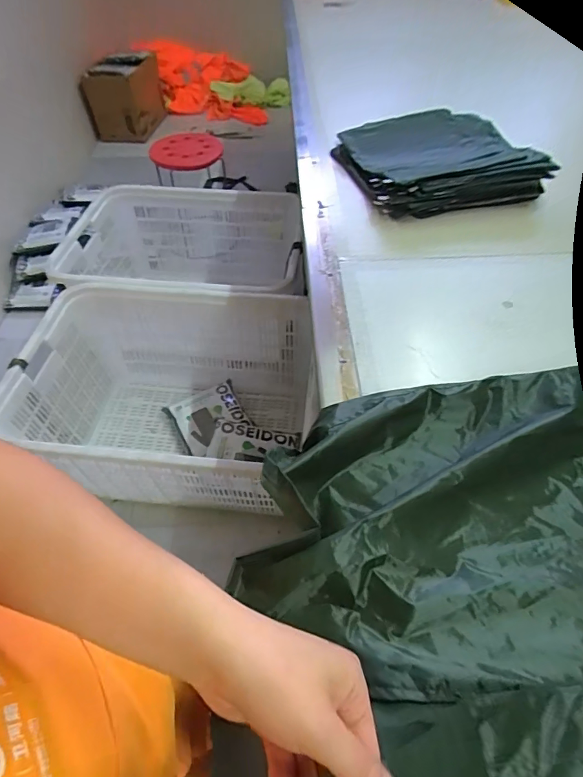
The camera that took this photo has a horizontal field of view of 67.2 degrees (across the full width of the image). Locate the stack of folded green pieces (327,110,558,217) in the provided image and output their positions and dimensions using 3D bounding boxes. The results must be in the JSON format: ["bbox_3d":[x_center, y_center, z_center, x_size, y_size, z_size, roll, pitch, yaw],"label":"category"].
[{"bbox_3d":[0.279,-0.472,0.891,0.343,0.066,0.353,-8,51,-4],"label":"stack of folded green pieces"}]

